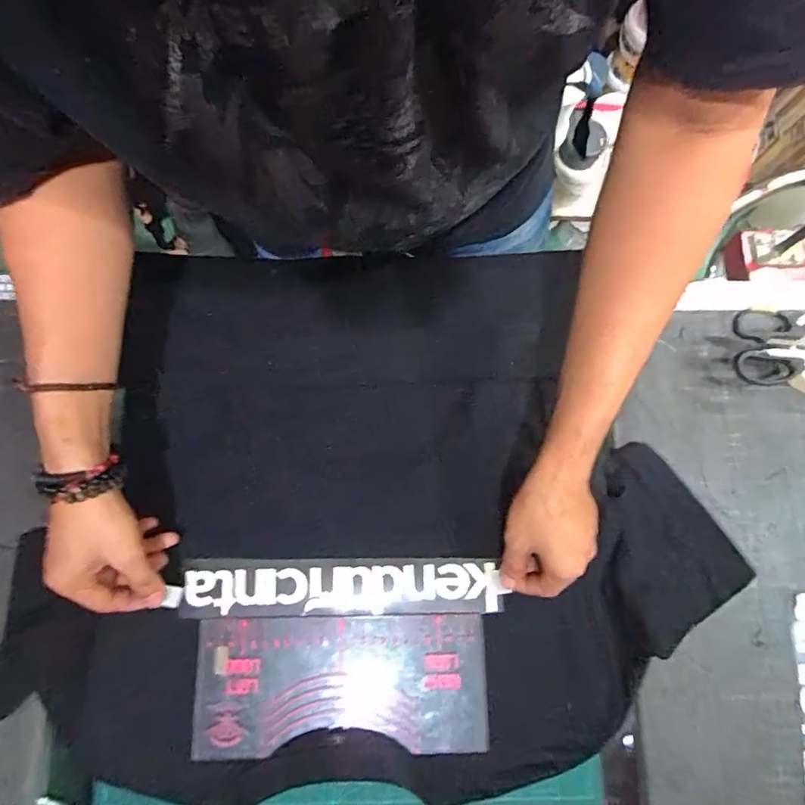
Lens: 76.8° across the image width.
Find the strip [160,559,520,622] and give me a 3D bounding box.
[{"bbox_3d":[-0.059,0.176,0.478,0.297,0.010,0.052,0,78,-1],"label":"strip"}]

